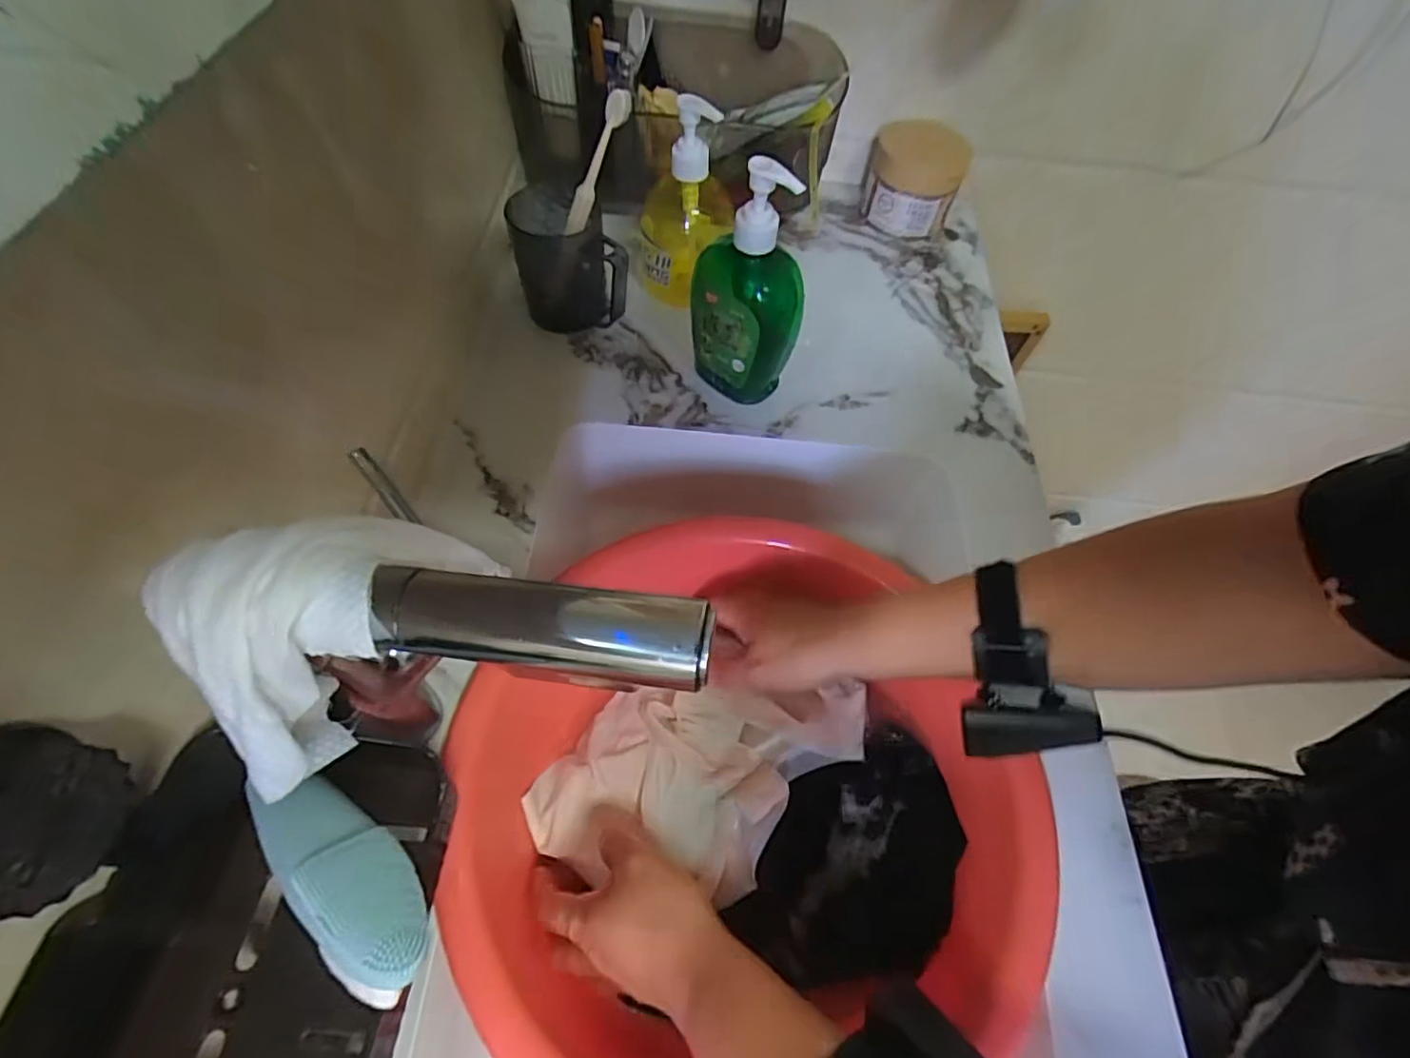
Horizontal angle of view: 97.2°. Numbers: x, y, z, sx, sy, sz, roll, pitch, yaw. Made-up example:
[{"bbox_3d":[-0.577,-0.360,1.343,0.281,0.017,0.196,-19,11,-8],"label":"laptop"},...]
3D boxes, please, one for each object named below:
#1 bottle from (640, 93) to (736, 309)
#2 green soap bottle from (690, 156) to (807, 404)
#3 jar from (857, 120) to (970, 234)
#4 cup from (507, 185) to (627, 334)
[{"bbox_3d":[-0.015,-0.293,0.556,0.084,0.169,0.092,-1,61,-5],"label":"bottle"},{"bbox_3d":[0.034,-0.177,0.473,0.064,0.185,0.075,-36,69,-21],"label":"green soap bottle"},{"bbox_3d":[0.219,-0.370,0.655,0.094,0.074,0.090,2,61,-3],"label":"jar"},{"bbox_3d":[-0.123,-0.237,0.553,0.084,0.089,0.095,-17,64,-13],"label":"cup"}]

